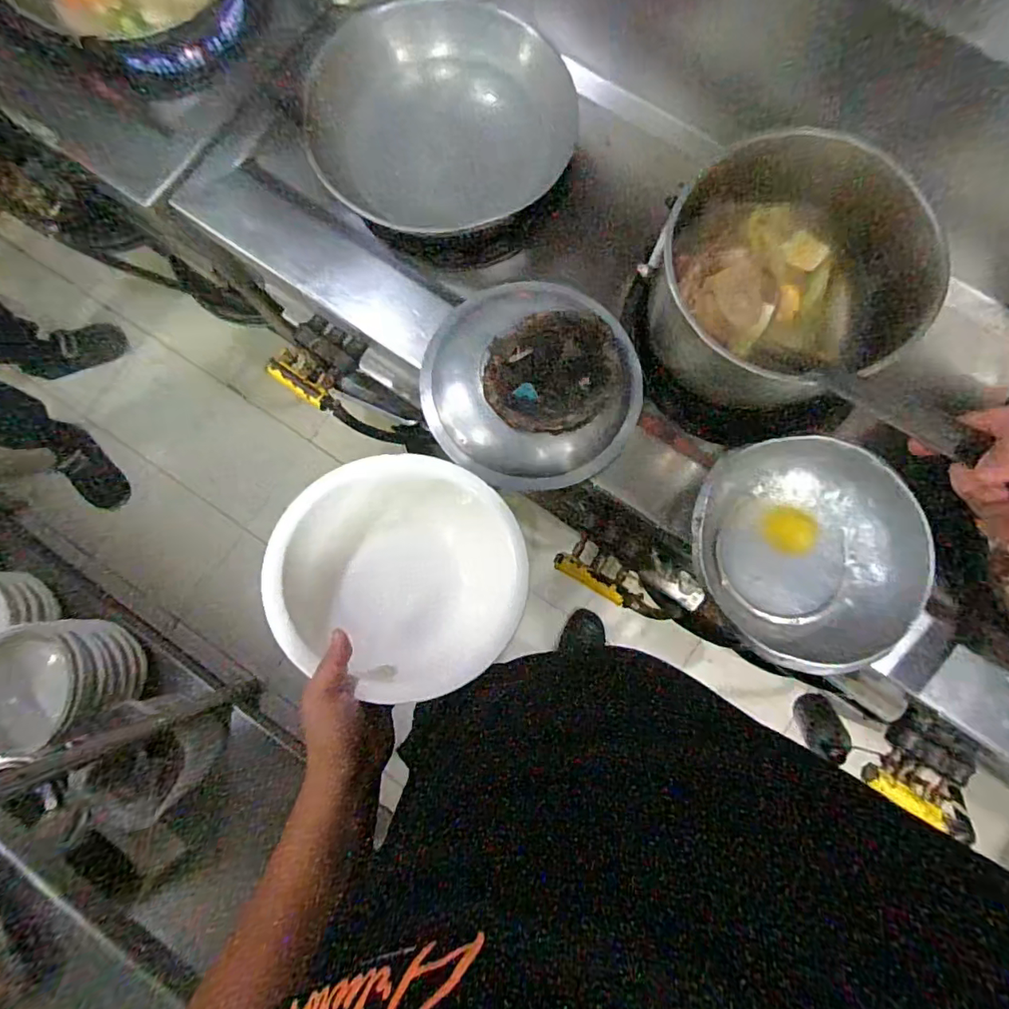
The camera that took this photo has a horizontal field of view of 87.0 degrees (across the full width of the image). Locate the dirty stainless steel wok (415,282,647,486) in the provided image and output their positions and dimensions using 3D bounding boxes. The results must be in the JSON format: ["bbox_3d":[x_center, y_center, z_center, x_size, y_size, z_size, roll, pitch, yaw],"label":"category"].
[{"bbox_3d":[0.037,-0.165,0.714,0.291,0.116,0.254,16,82,3],"label":"dirty stainless steel wok"}]

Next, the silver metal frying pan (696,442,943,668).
[{"bbox_3d":[0.366,0.059,0.662,0.265,0.089,0.289,-34,83,-4],"label":"silver metal frying pan"}]

